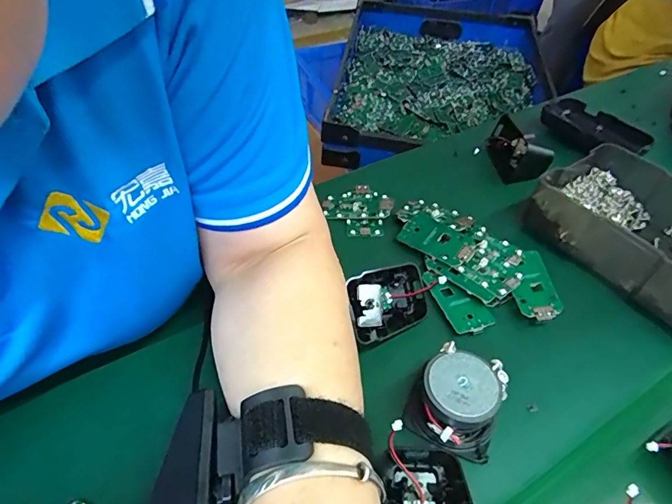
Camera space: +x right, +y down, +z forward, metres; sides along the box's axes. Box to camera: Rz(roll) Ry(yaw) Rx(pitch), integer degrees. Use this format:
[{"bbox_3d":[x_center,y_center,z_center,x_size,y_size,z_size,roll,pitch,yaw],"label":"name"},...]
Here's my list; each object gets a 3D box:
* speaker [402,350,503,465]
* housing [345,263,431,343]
[{"bbox_3d":[0.071,0.090,0.263,0.049,0.032,0.051,22,47,18],"label":"speaker"},{"bbox_3d":[0.036,0.036,0.316,0.063,0.015,0.047,-12,90,-32],"label":"housing"}]

